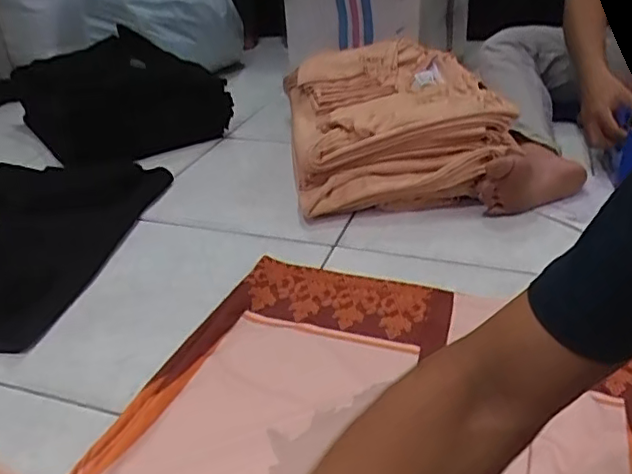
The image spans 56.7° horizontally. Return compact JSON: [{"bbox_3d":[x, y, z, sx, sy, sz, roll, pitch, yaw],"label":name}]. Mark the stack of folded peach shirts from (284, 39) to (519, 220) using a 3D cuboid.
[{"bbox_3d":[0.152,-0.274,1.278,0.411,0.167,0.655,-5,31,-3],"label":"stack of folded peach shirts"}]

